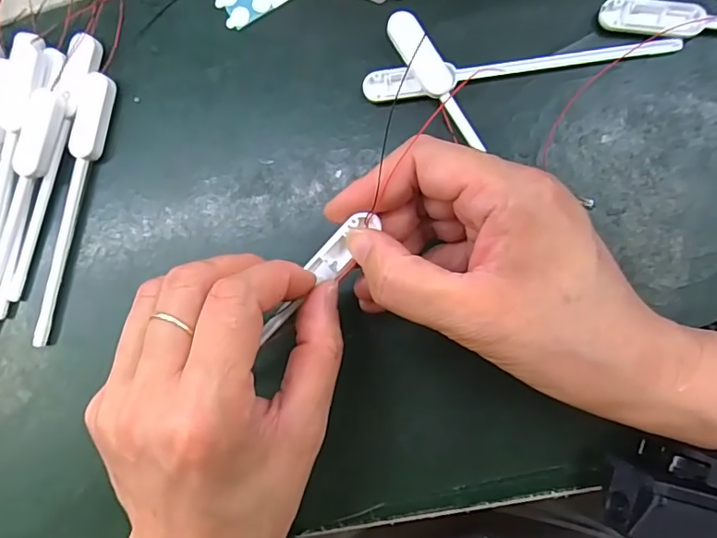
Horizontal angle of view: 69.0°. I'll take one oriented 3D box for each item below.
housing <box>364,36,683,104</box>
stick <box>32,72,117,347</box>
[{"bbox_3d":[0.075,-0.094,0.249,0.145,0.008,0.015,-3,85,8],"label":"housing"},{"bbox_3d":[-0.153,-0.032,0.276,0.015,0.010,0.143,15,88,9],"label":"stick"}]

